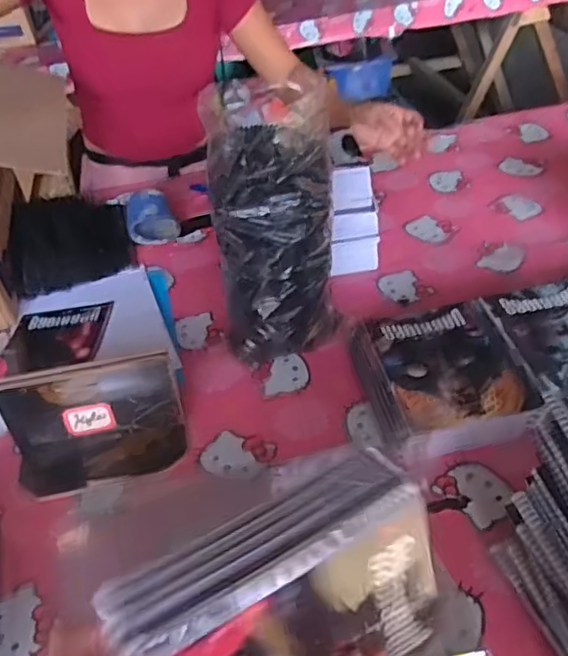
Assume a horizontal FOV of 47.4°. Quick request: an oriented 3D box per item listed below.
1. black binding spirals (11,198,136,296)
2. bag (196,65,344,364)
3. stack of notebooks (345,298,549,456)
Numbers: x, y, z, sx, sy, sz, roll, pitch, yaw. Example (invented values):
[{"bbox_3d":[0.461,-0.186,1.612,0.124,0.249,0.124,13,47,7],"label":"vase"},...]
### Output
[{"bbox_3d":[-0.358,-0.152,1.092,0.183,0.041,0.240,-15,42,-10],"label":"black binding spirals"},{"bbox_3d":[-0.012,-0.113,0.799,0.144,0.344,0.121,-8,41,-2],"label":"bag"},{"bbox_3d":[0.192,0.064,0.787,0.178,0.061,0.223,-10,41,-5],"label":"stack of notebooks"}]

